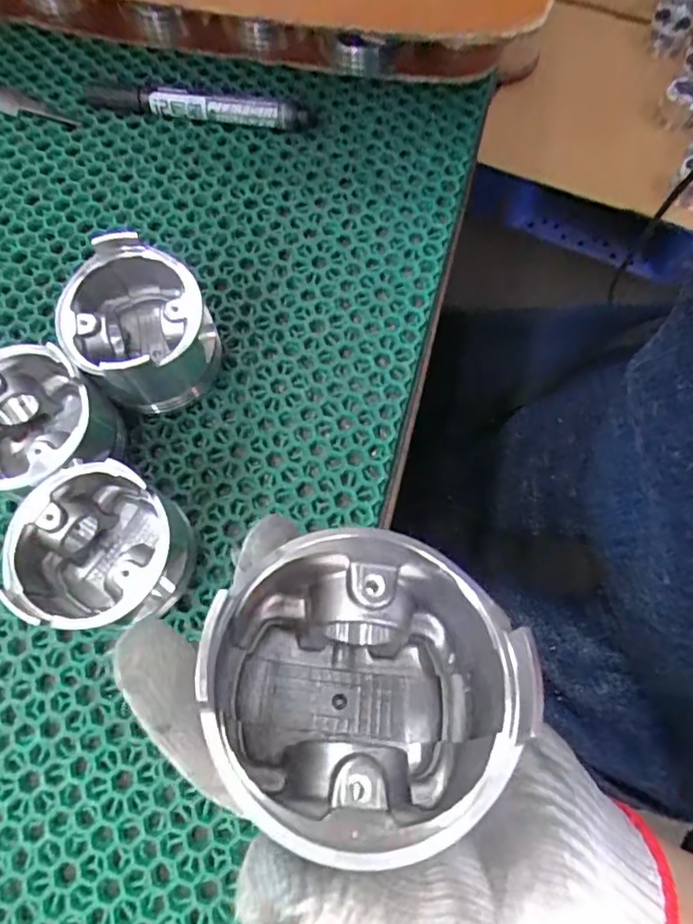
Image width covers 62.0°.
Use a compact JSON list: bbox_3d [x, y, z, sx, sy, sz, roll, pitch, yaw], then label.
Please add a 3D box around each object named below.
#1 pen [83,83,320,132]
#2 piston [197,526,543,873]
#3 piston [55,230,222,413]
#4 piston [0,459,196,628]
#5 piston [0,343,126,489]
[{"bbox_3d":[-0.096,-0.231,0.371,0.153,0.015,0.020,10,73,4],"label":"pen"},{"bbox_3d":[0.004,0.052,0.145,0.072,0.052,0.068,0,73,1],"label":"piston"},{"bbox_3d":[-0.104,-0.067,0.296,0.067,0.061,0.069,0,73,1],"label":"piston"},{"bbox_3d":[-0.109,0.042,0.267,0.068,0.057,0.069,0,73,1],"label":"piston"},{"bbox_3d":[-0.151,-0.015,0.283,0.063,0.057,0.069,0,73,1],"label":"piston"}]

